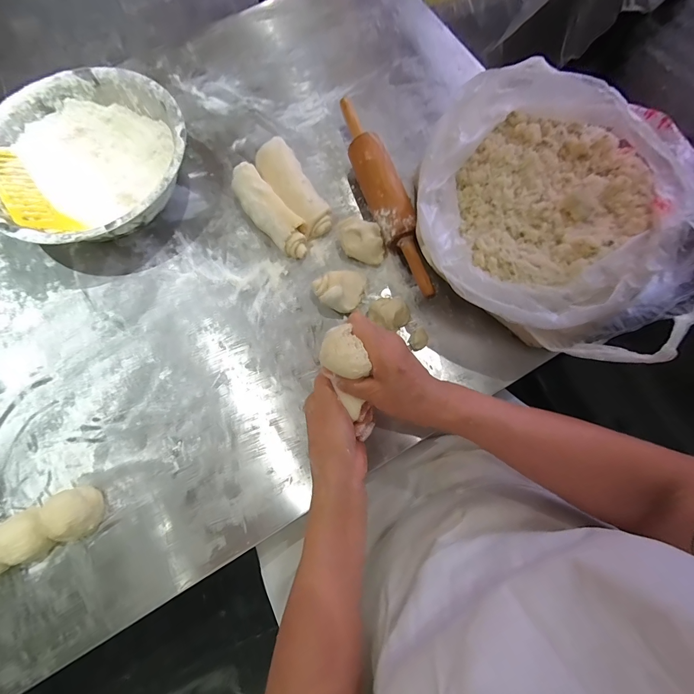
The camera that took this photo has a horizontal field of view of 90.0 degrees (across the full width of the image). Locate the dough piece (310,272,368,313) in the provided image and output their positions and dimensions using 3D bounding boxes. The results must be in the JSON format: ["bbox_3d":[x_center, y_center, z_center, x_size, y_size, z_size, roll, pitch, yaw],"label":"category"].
[{"bbox_3d":[-0.004,-0.075,0.474,0.070,0.036,0.055,-26,77,-5],"label":"dough piece"}]

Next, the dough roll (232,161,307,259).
[{"bbox_3d":[-0.114,-0.198,0.504,0.049,0.044,0.162,-38,78,-7],"label":"dough roll"}]

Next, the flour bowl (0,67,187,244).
[{"bbox_3d":[-0.358,-0.256,0.499,0.269,0.085,0.272,0,76,2],"label":"flour bowl"}]

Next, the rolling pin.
[{"bbox_3d":[0.052,-0.217,0.499,0.052,0.053,0.320,-19,76,-3],"label":"rolling pin"}]

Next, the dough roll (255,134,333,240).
[{"bbox_3d":[-0.082,-0.239,0.515,0.056,0.040,0.169,-30,77,-6],"label":"dough roll"}]

